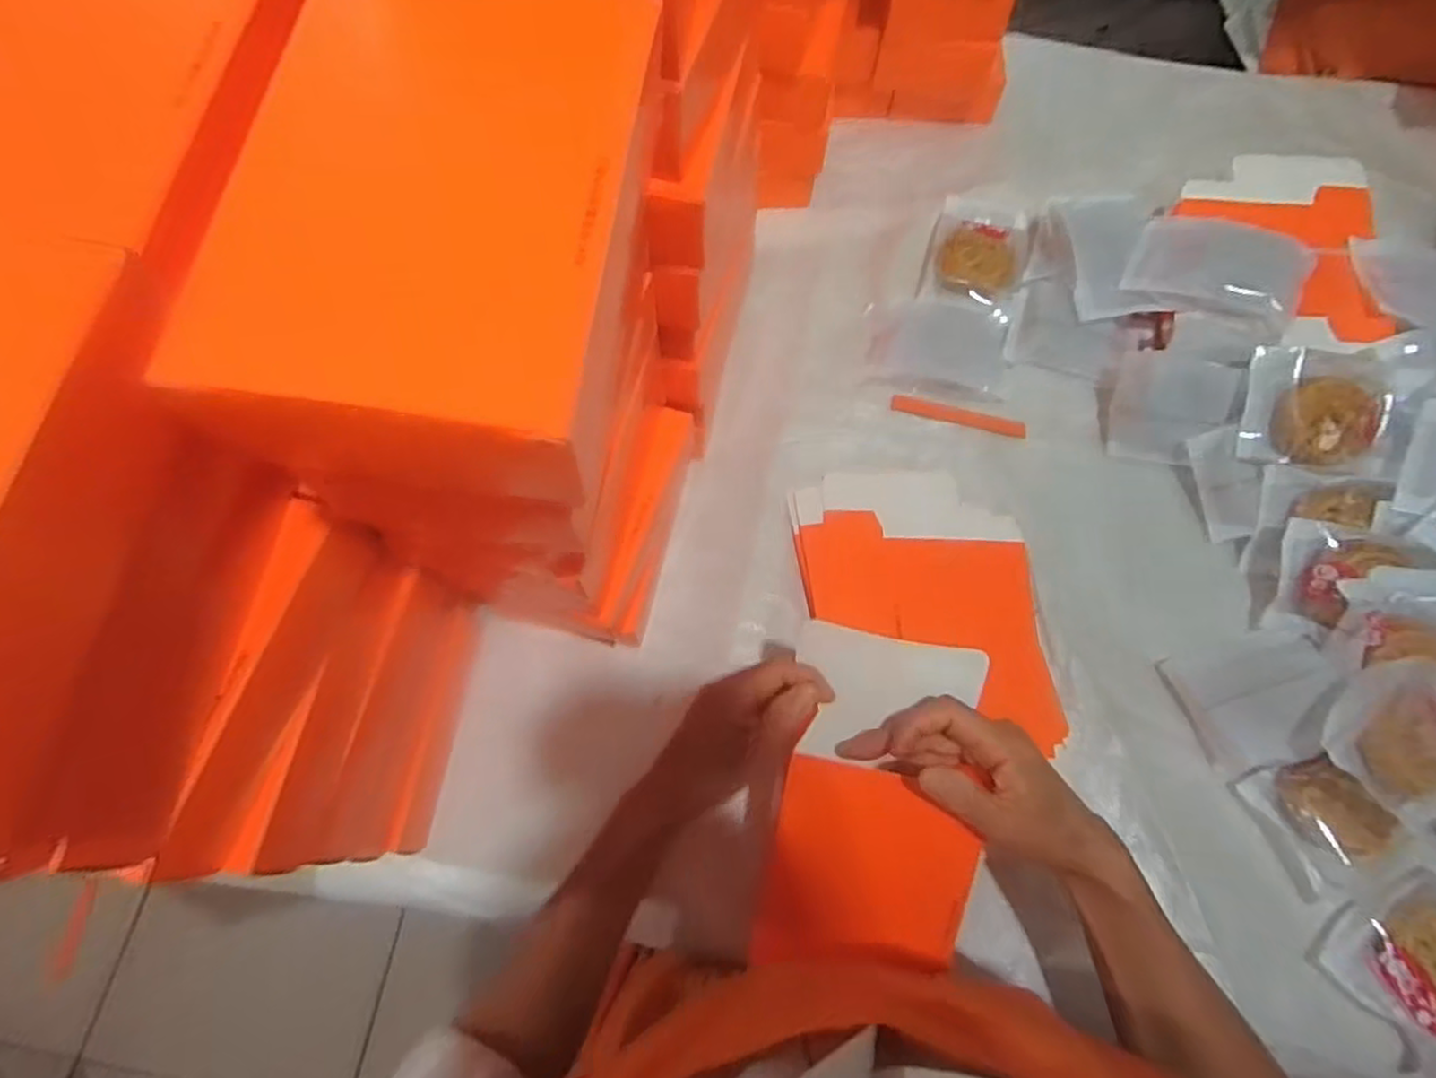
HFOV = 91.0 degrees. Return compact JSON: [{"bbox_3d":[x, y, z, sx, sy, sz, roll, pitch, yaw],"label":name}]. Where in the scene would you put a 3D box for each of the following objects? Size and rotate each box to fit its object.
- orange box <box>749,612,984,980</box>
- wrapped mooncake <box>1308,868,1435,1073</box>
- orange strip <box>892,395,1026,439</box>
[{"bbox_3d":[0.092,0.152,0.412,0.110,0.067,0.183,9,69,4],"label":"orange box"},{"bbox_3d":[0.436,0.270,0.442,0.089,0.020,0.086,-23,70,-8],"label":"wrapped mooncake"},{"bbox_3d":[0.211,-0.108,0.623,0.115,0.005,0.017,15,70,6],"label":"orange strip"}]

